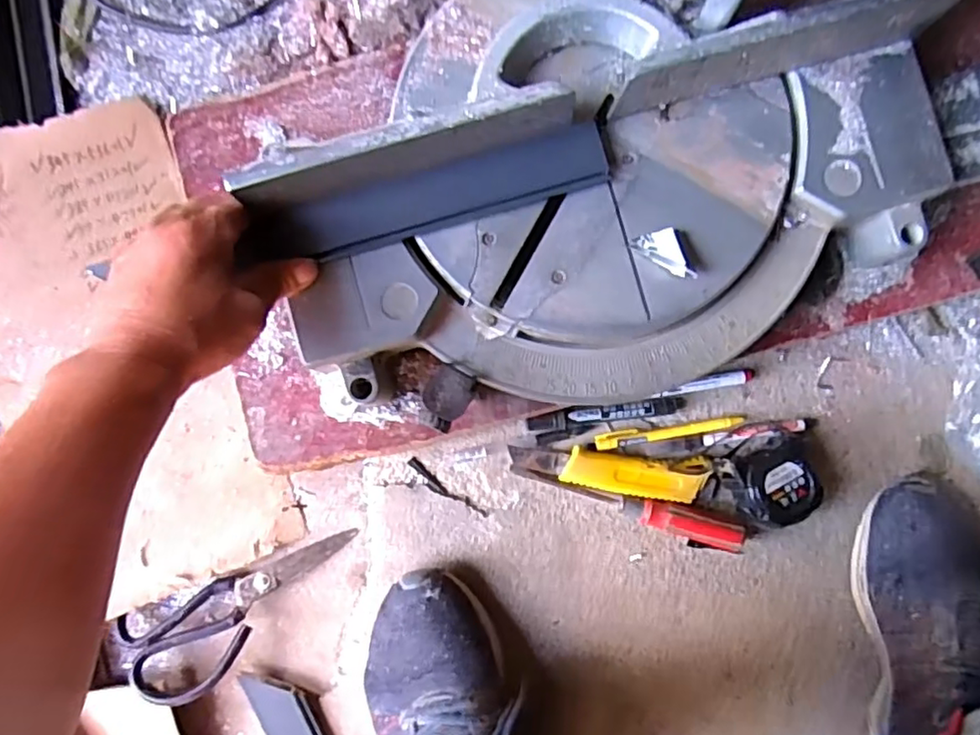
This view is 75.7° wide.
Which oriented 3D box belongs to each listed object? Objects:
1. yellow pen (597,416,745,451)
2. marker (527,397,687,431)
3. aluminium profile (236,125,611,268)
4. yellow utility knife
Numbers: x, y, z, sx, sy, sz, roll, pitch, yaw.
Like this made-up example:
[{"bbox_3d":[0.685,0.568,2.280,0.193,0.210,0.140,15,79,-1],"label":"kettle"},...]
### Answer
[{"bbox_3d":[0.154,0.055,0.543,0.127,0.011,0.014,-9,90,1],"label":"yellow pen"},{"bbox_3d":[0.101,0.038,0.537,0.136,0.012,0.017,-9,90,1],"label":"marker"},{"bbox_3d":[-0.041,-0.118,0.429,0.242,0.038,0.047,-16,90,-7],"label":"aluminium profile"},{"bbox_3d":[0.103,0.089,0.537,0.166,0.015,0.035,5,90,1],"label":"yellow utility knife"}]

